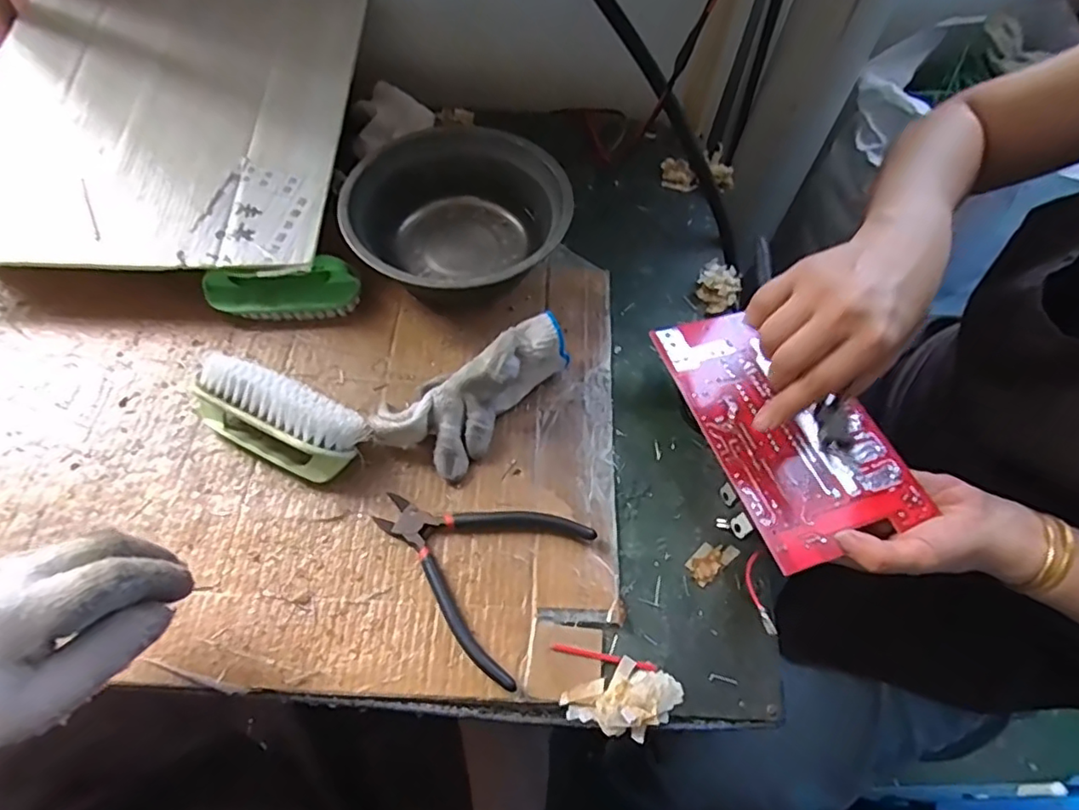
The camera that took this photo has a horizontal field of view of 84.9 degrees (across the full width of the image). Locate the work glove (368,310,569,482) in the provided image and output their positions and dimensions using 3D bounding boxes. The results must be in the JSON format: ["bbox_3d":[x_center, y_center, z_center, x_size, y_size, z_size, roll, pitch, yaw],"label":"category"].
[{"bbox_3d":[-0.047,-0.007,0.445,0.160,0.057,0.078,-38,69,-5],"label":"work glove"}]

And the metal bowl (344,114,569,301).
[{"bbox_3d":[-0.068,-0.172,0.525,0.186,0.062,0.208,12,61,3],"label":"metal bowl"}]

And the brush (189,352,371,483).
[{"bbox_3d":[-0.191,0.008,0.428,0.132,0.053,0.054,24,63,10],"label":"brush"}]

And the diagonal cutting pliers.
[{"bbox_3d":[-0.050,0.104,0.403,0.138,0.012,0.115,26,63,10],"label":"diagonal cutting pliers"}]

